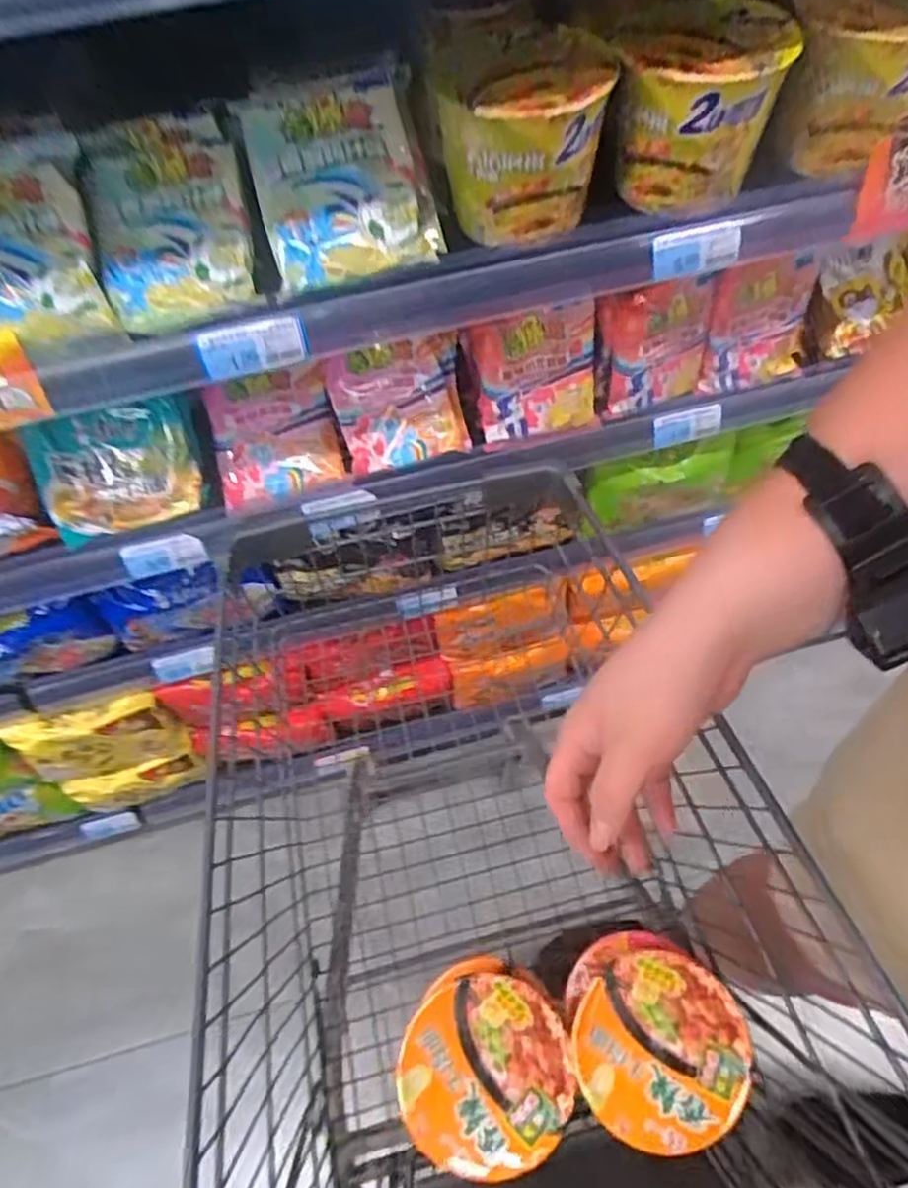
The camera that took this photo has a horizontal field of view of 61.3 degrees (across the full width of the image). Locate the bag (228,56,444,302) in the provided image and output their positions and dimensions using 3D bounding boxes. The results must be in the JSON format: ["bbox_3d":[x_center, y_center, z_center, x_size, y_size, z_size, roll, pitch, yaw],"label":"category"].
[{"bbox_3d":[-0.087,-0.322,0.596,0.132,0.031,0.148,-16,98,-5],"label":"bag"}]

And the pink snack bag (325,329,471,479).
[{"bbox_3d":[-0.055,-0.194,0.800,0.132,0.111,0.045,-13,16,-6],"label":"pink snack bag"}]

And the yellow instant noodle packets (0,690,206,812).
[{"bbox_3d":[-0.479,0.232,1.088,0.206,0.241,0.065,-14,59,-5],"label":"yellow instant noodle packets"}]

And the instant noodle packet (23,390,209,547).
[{"bbox_3d":[-0.330,-0.122,0.748,0.151,0.118,0.020,-15,23,-6],"label":"instant noodle packet"}]

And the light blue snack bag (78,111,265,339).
[{"bbox_3d":[-0.225,-0.308,0.619,0.125,0.062,0.185,-16,59,-6],"label":"light blue snack bag"}]

